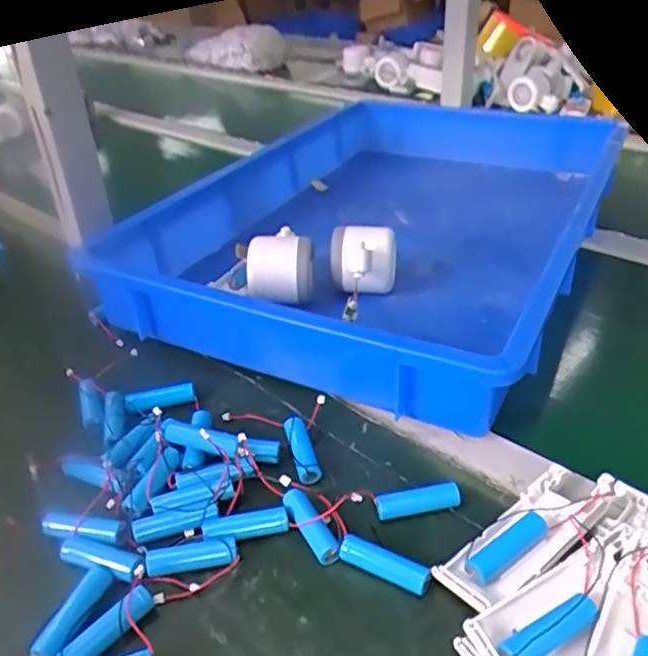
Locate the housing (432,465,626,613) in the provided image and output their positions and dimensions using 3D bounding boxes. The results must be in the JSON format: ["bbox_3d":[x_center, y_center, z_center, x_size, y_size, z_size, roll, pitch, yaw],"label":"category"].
[{"bbox_3d":[0.116,0.110,0.342,0.117,0.021,0.039,-26,40,-28],"label":"housing"}]

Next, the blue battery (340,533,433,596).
[{"bbox_3d":[0.033,0.127,0.336,0.048,0.014,0.014,15,39,26],"label":"blue battery"}]

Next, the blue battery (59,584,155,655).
[{"bbox_3d":[-0.108,0.149,0.311,0.012,0.011,0.049,27,45,37],"label":"blue battery"}]

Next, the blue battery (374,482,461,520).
[{"bbox_3d":[0.055,0.102,0.369,0.049,0.014,0.011,-7,35,-4],"label":"blue battery"}]

